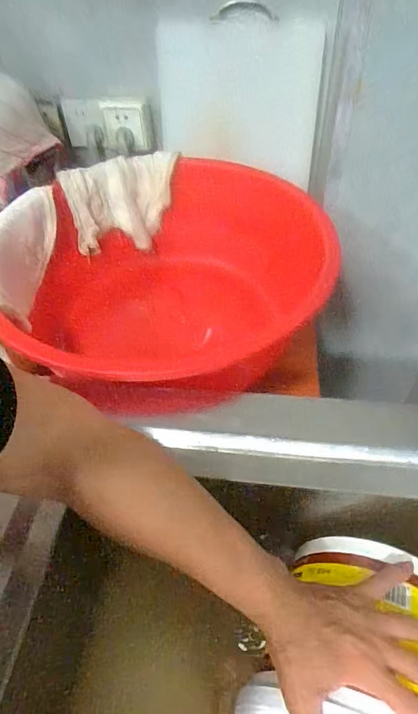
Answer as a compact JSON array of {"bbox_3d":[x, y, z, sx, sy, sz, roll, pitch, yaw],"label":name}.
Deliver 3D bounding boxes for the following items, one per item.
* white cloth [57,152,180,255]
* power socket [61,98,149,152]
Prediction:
[{"bbox_3d":[-0.133,-0.233,0.686,0.169,0.129,0.048,-26,51,-20],"label":"white cloth"},{"bbox_3d":[-0.158,-0.373,0.691,0.152,0.102,0.040,13,76,14],"label":"power socket"}]

